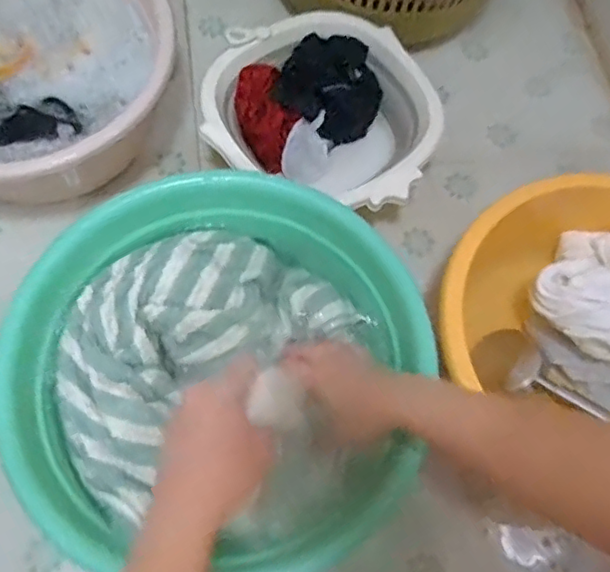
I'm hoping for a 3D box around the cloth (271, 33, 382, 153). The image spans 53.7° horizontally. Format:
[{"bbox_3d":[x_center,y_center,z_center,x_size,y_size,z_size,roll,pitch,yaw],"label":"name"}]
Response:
[{"bbox_3d":[0.033,-0.250,0.764,0.122,0.061,0.124,32,69,9],"label":"cloth"}]

